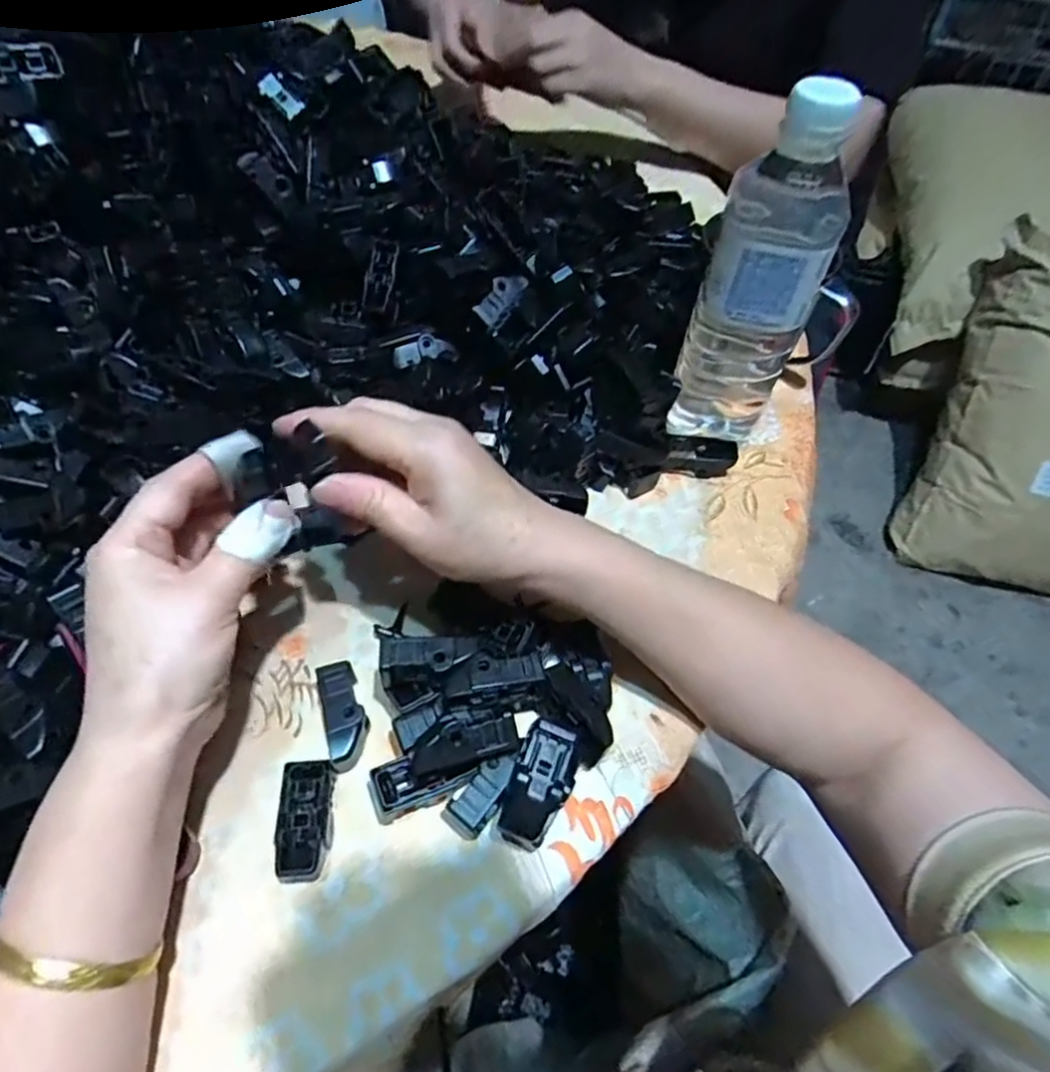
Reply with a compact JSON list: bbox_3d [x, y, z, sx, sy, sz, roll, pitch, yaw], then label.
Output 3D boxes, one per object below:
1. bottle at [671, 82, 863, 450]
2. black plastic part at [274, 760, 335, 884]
[{"bbox_3d":[0.134,-0.139,0.377,0.061,0.203,0.049,21,58,12],"label":"bottle"},{"bbox_3d":[-0.099,0.129,0.296,0.022,0.019,0.049,-4,56,-4],"label":"black plastic part"}]

